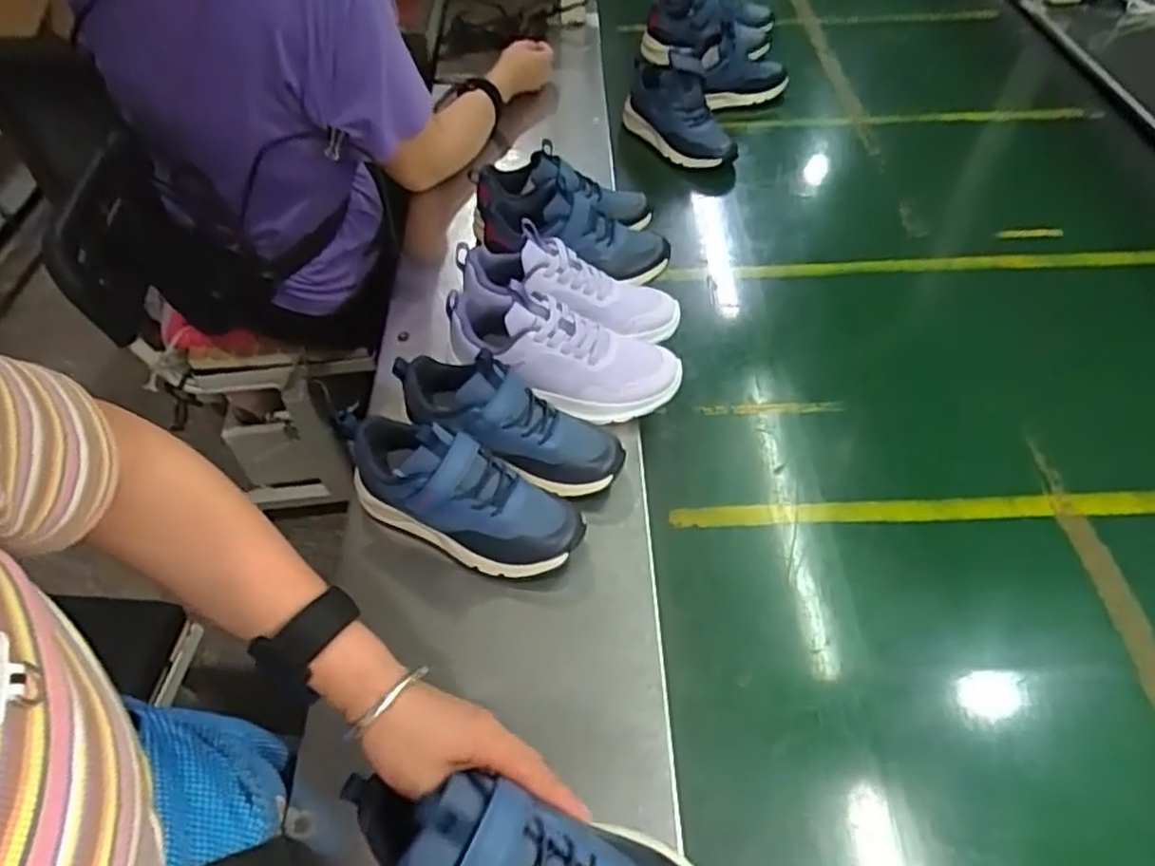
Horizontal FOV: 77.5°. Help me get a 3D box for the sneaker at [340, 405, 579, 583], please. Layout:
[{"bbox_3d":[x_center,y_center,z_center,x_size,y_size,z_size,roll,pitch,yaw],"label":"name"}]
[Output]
[{"bbox_3d":[-0.100,0.044,0.581,0.212,0.108,0.070,27,56,6],"label":"sneaker"}]

